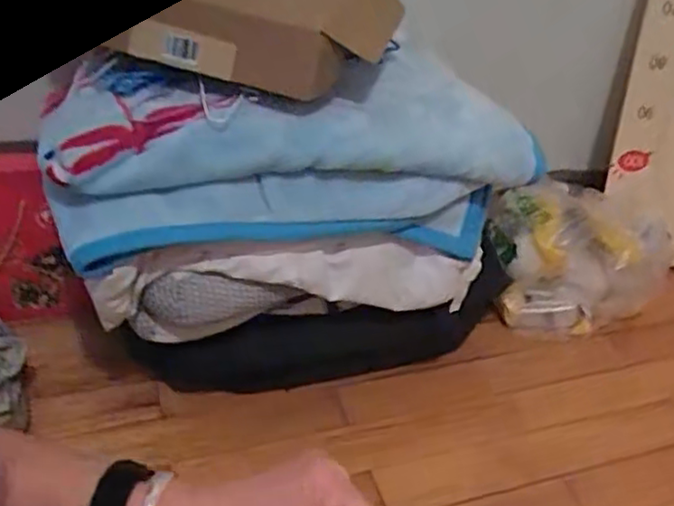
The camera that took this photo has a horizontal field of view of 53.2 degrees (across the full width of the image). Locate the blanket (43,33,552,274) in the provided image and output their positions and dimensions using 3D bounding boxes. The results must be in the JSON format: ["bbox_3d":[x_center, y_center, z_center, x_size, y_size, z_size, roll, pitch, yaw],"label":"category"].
[{"bbox_3d":[-0.060,-0.126,0.962,0.641,0.195,0.286,-12,41,-27],"label":"blanket"}]

